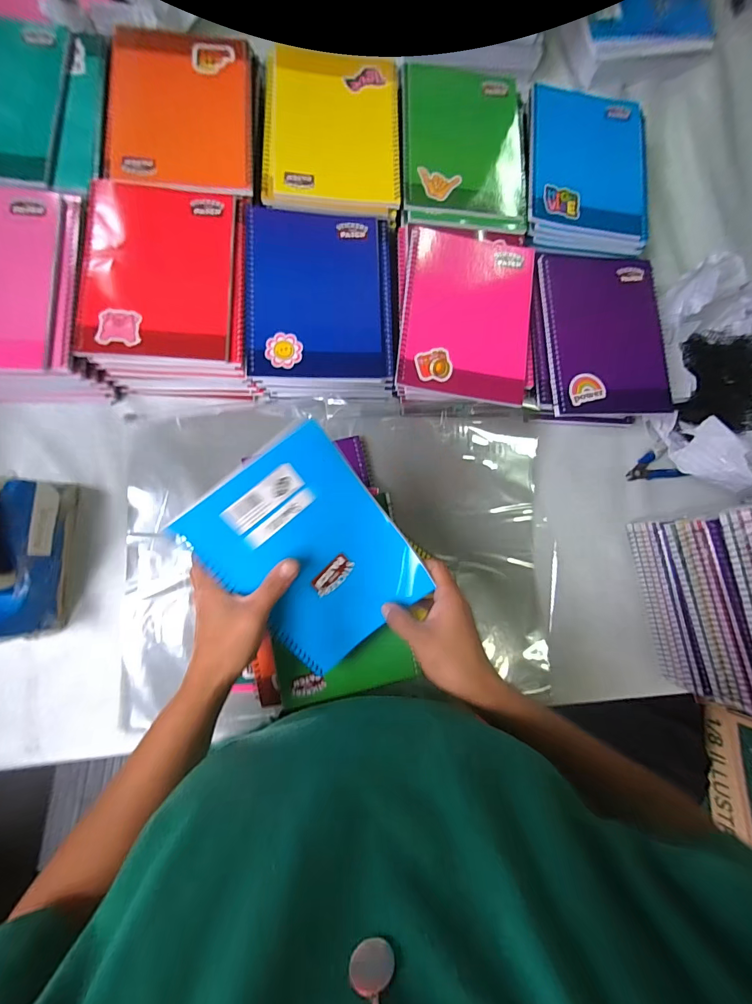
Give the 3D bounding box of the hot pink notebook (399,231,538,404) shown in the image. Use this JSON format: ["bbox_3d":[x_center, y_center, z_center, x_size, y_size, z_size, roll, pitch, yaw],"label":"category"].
[{"bbox_3d":[0.106,-0.217,0.452,0.147,0.008,0.194,7,82,-5],"label":"hot pink notebook"}]

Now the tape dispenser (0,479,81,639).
[{"bbox_3d":[-0.357,0.055,0.380,0.050,0.120,0.162,0,83,-6],"label":"tape dispenser"}]

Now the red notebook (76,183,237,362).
[{"bbox_3d":[-0.230,-0.246,0.416,0.148,0.007,0.191,1,83,-6],"label":"red notebook"}]

